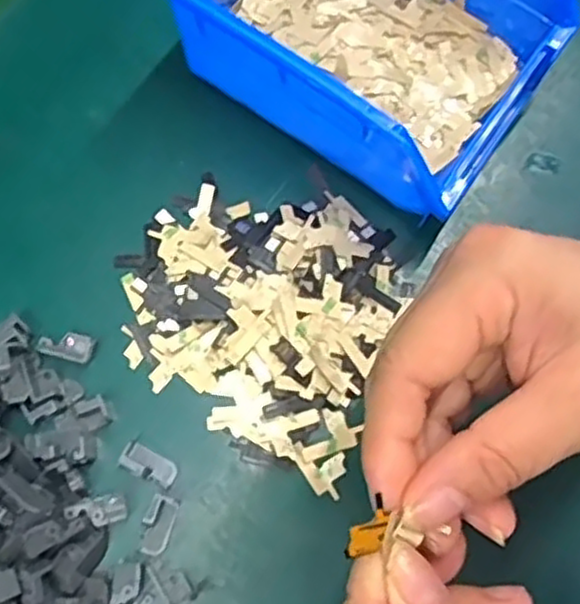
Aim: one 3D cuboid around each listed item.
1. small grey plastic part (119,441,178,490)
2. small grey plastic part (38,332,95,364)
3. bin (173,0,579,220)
[{"bbox_3d":[-0.054,0.061,0.283,0.021,0.013,0.010,28,76,8],"label":"small grey plastic part"},{"bbox_3d":[-0.089,0.017,0.296,0.021,0.006,0.012,16,74,5],"label":"small grey plastic part"},{"bbox_3d":[0.019,-0.117,0.303,0.163,0.076,0.109,34,76,10],"label":"bin"}]

